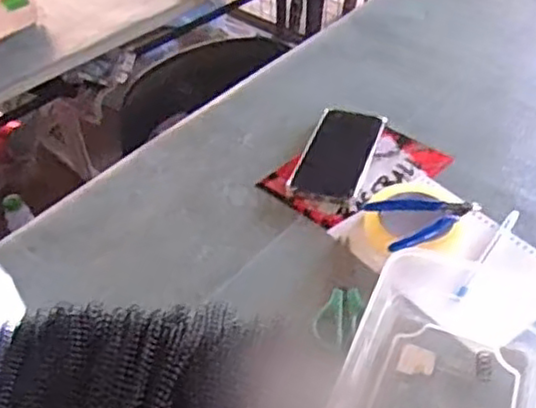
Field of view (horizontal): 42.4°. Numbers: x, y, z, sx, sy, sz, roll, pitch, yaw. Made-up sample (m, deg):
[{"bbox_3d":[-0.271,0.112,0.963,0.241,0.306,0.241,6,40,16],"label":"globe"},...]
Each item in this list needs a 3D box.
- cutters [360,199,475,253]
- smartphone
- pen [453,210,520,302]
[{"bbox_3d":[0.164,0.016,0.726,0.104,0.020,0.084,-10,43,-9],"label":"cutters"},{"bbox_3d":[0.086,-0.064,0.826,0.081,0.012,0.166,13,44,15],"label":"smartphone"},{"bbox_3d":[0.223,0.051,0.699,0.011,0.004,0.144,26,49,27],"label":"pen"}]

